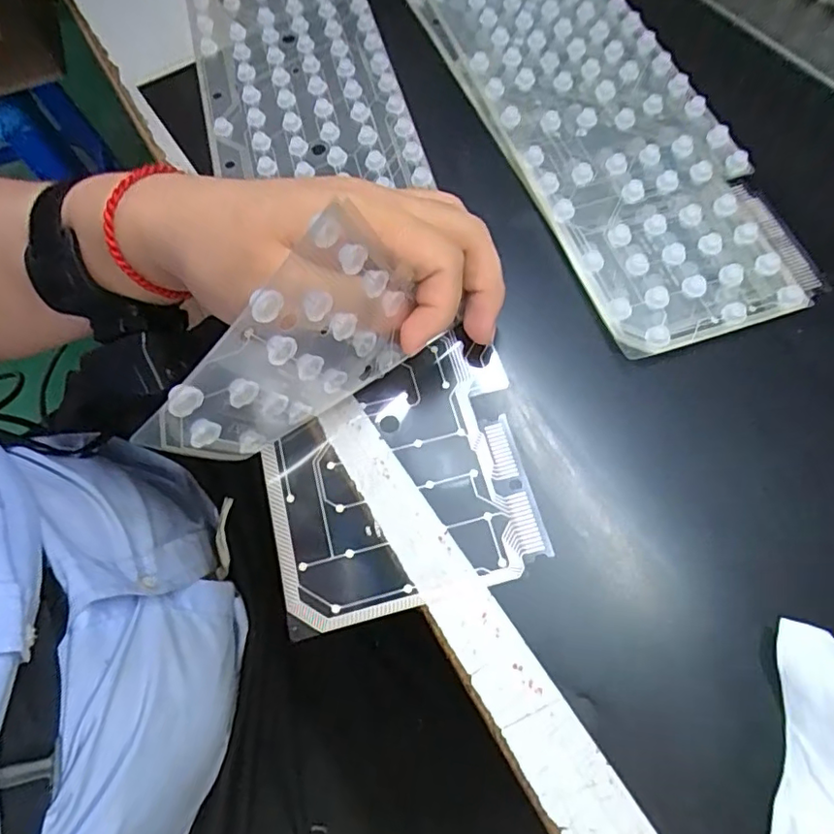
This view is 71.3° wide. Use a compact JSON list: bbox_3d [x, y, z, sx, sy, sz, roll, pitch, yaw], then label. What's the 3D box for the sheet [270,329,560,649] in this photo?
[{"bbox_3d":[-0.011,0.024,0.243,0.101,0.007,0.105,-14,67,-5],"label":"sheet"}]

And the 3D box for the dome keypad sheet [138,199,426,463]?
[{"bbox_3d":[-0.040,-0.019,0.209,0.009,0.086,0.090,40,94,23],"label":"dome keypad sheet"}]

